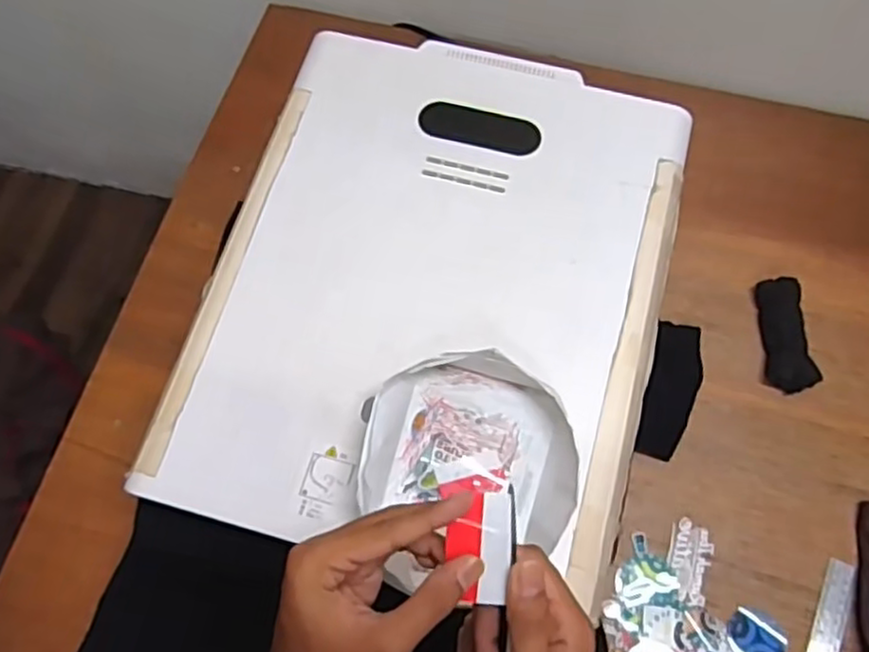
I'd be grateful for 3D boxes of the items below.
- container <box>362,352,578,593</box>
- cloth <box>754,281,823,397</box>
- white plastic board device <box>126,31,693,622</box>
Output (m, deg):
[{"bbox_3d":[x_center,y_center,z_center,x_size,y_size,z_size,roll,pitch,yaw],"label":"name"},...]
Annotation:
[{"bbox_3d":[0.027,0.105,0.557,0.160,0.051,0.161,0,69,0],"label":"container"},{"bbox_3d":[0.390,0.011,0.783,0.048,0.028,0.129,0,69,0],"label":"cloth"},{"bbox_3d":[0.004,-0.045,0.645,0.399,0.035,0.493,13,69,8],"label":"white plastic board device"}]

